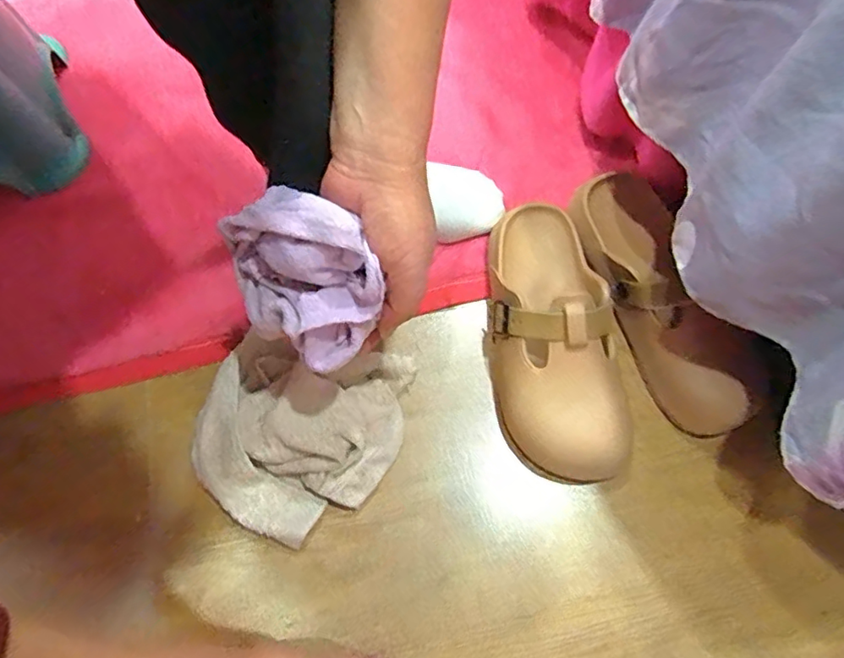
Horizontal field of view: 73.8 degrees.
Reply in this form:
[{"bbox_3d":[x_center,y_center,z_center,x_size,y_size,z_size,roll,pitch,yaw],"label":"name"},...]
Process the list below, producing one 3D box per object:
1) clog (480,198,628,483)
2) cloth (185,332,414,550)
[{"bbox_3d":[0.114,0.001,0.496,0.104,0.085,0.254,-4,70,-2],"label":"clog"},{"bbox_3d":[-0.103,0.086,0.474,0.172,0.056,0.166,3,70,0],"label":"cloth"}]

